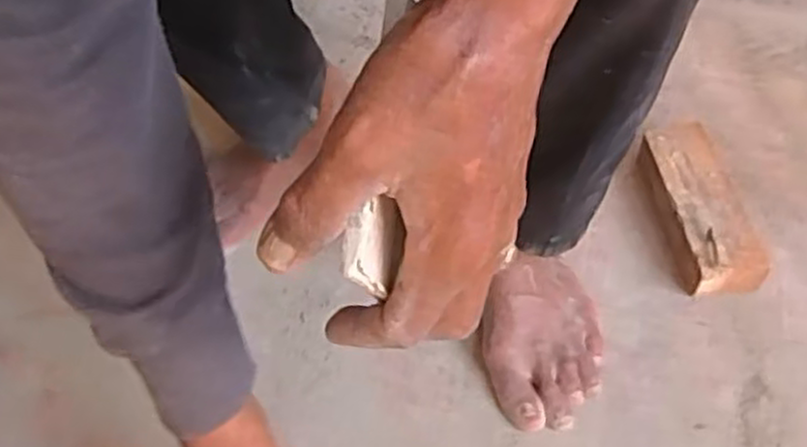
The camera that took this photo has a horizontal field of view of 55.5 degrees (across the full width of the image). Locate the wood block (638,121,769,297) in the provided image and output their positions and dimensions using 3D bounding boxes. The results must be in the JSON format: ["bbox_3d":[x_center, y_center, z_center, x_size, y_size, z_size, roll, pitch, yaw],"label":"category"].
[{"bbox_3d":[0.264,-0.012,0.692,0.063,0.044,0.174,-8,51,-2],"label":"wood block"}]

